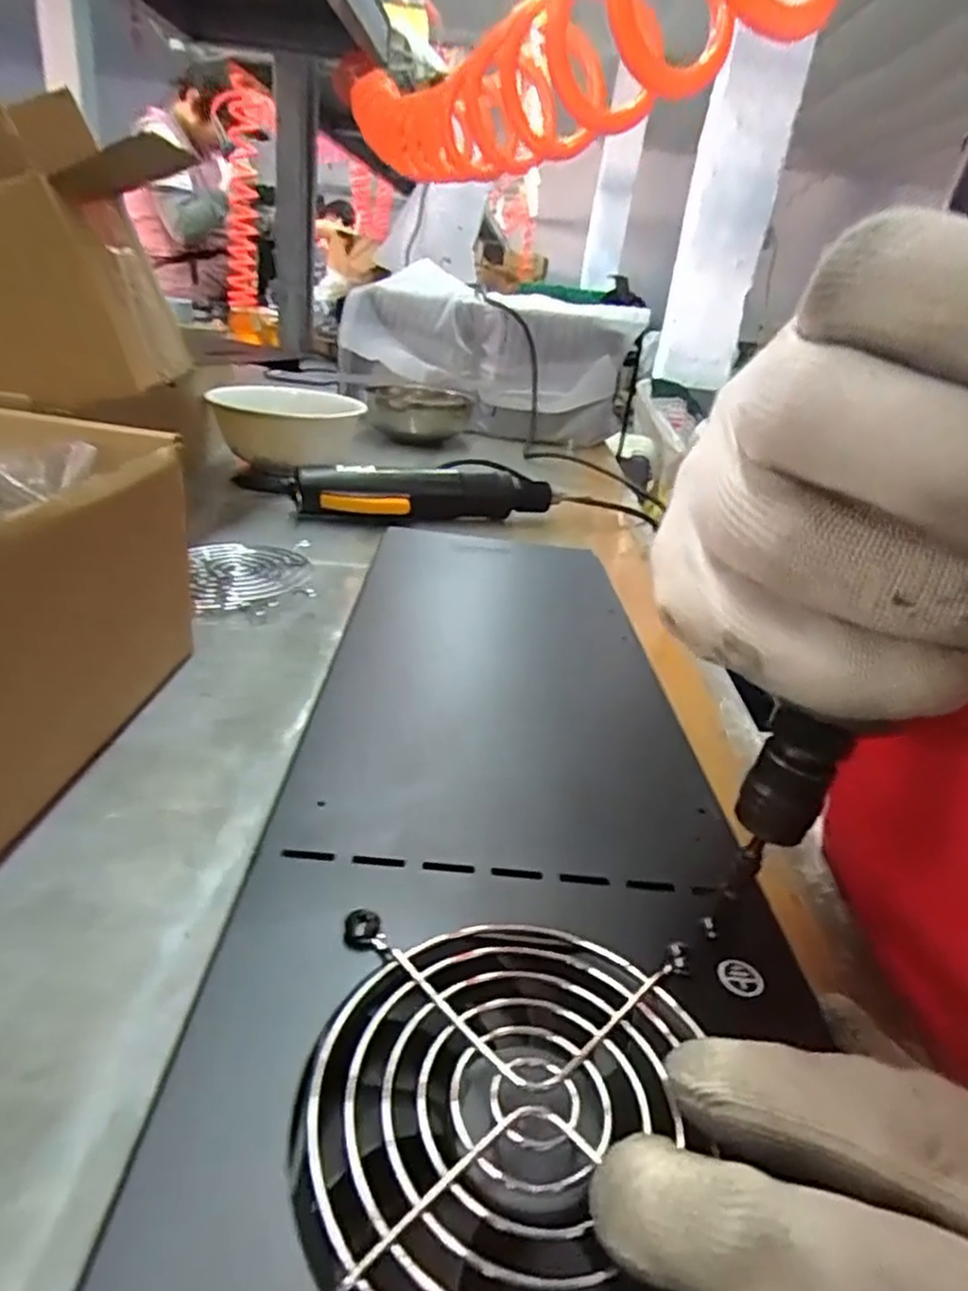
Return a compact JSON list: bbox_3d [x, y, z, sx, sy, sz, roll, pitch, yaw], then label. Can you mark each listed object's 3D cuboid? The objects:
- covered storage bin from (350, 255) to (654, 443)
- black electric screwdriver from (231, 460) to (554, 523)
[{"bbox_3d":[0.007,-0.367,0.919,0.359,0.164,0.080,10,27,5],"label":"covered storage bin"},{"bbox_3d":[-0.062,-0.123,0.572,0.249,0.042,0.042,-1,28,-17],"label":"black electric screwdriver"}]

